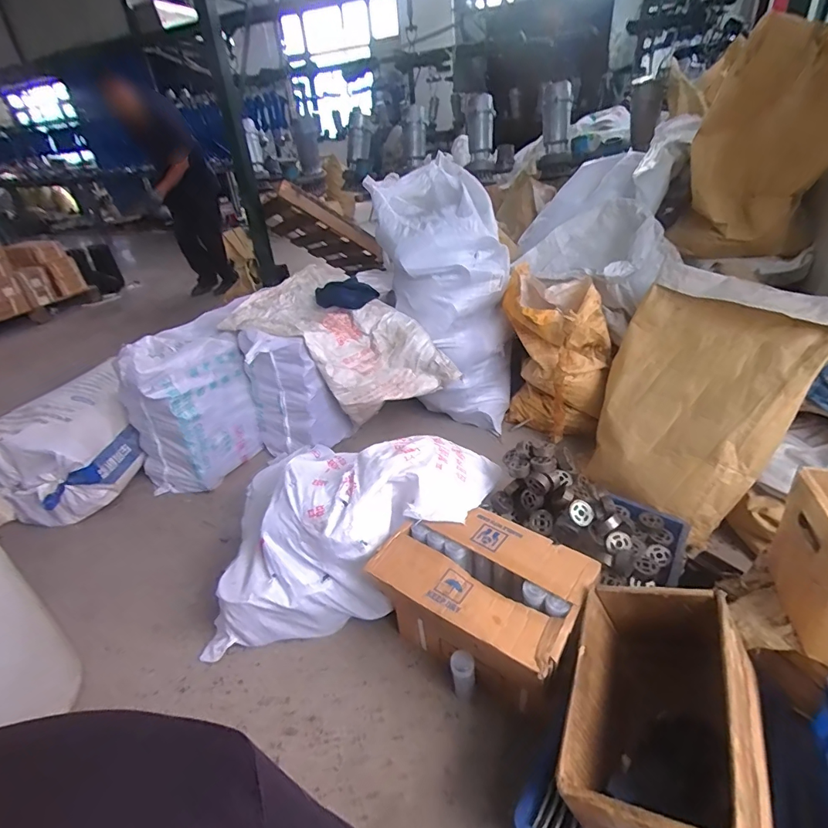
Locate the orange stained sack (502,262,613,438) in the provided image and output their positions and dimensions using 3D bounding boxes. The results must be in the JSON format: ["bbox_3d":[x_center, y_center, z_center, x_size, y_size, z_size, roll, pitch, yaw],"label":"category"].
[{"bbox_3d":[0.477,-0.190,1.554,0.374,0.500,0.199,22,42,37],"label":"orange stained sack"}]

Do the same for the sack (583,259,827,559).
[{"bbox_3d":[0.730,-0.057,1.219,0.098,0.653,0.512,22,14,-32],"label":"sack"}]

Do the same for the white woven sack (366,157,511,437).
[{"bbox_3d":[0.135,-0.410,1.587,0.352,0.949,0.402,-22,13,-24],"label":"white woven sack"}]

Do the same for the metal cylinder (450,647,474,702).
[{"bbox_3d":[0.095,0.510,0.867,0.046,0.124,0.042,-2,32,5],"label":"metal cylinder"}]

